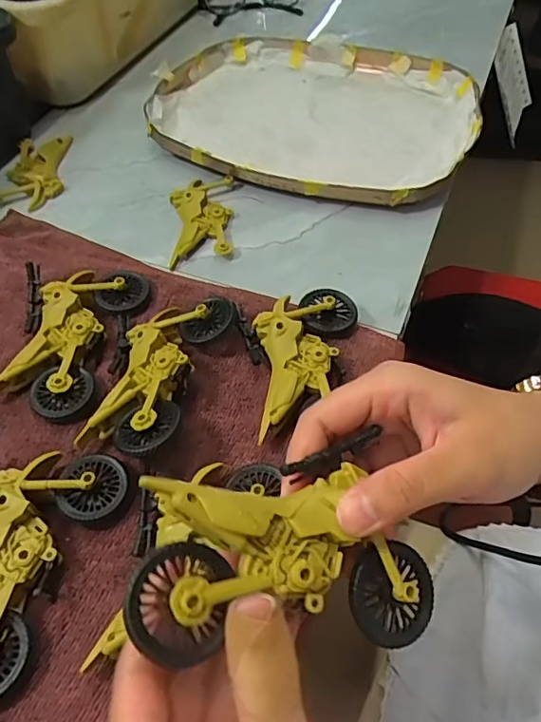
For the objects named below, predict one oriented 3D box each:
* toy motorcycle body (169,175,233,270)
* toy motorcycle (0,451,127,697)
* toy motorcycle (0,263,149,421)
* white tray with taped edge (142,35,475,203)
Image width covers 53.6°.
[{"bbox_3d":[-0.056,-0.116,0.428,0.049,0.014,0.099,-1,53,0],"label":"toy motorcycle body"},{"bbox_3d":[-0.126,0.091,0.258,0.070,0.021,0.114,15,55,11],"label":"toy motorcycle"},{"bbox_3d":[-0.131,-0.021,0.341,0.071,0.024,0.116,12,54,9],"label":"toy motorcycle"},{"bbox_3d":[0.039,-0.238,0.515,0.295,0.027,0.239,16,55,12],"label":"white tray with taped edge"}]

